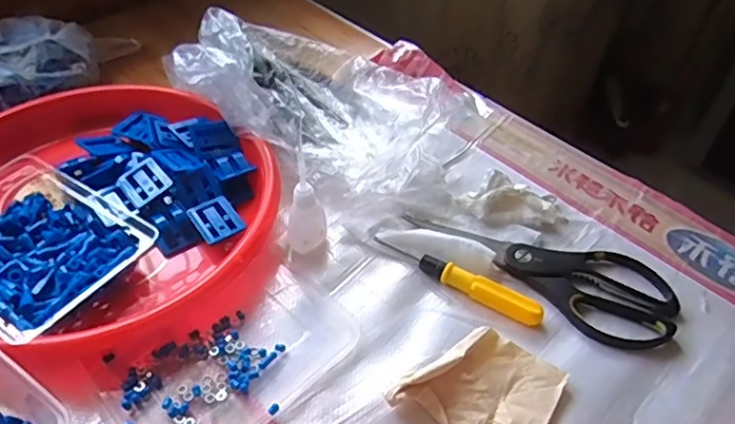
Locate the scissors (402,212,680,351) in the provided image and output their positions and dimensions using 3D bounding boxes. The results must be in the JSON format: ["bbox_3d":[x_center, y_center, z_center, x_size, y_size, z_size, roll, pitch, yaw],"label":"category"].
[{"bbox_3d":[0.141,0.036,0.474,0.215,0.012,0.087,30,51,21],"label":"scissors"}]

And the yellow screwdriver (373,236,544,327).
[{"bbox_3d":[0.071,0.050,0.457,0.139,0.017,0.017,28,50,20],"label":"yellow screwdriver"}]

